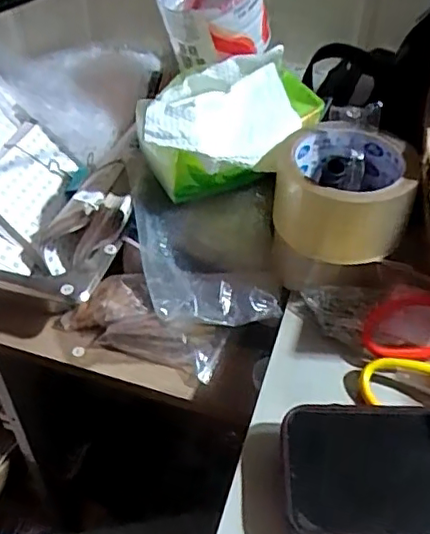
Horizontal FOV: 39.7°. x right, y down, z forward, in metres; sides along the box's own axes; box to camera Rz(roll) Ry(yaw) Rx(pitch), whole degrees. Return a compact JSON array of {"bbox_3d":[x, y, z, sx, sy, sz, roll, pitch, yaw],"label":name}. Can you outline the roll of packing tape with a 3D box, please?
[{"bbox_3d":[0.088,-0.049,0.430,0.097,0.069,0.093,0,44,-1],"label":"roll of packing tape"}]

